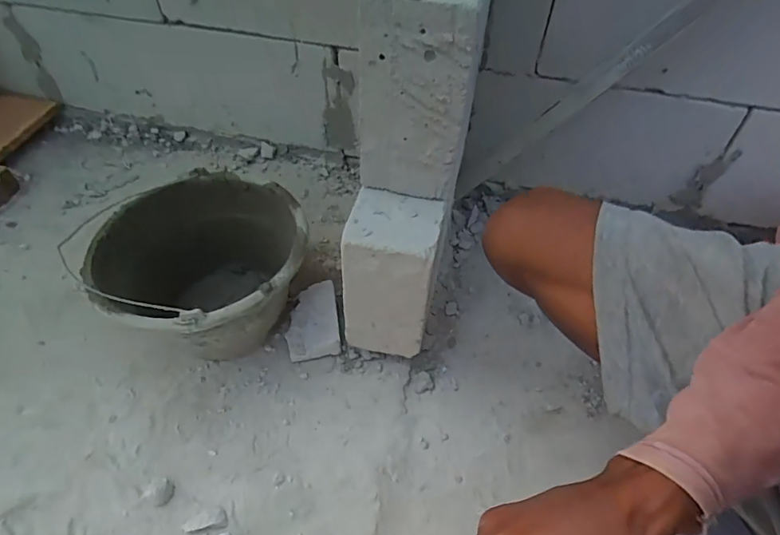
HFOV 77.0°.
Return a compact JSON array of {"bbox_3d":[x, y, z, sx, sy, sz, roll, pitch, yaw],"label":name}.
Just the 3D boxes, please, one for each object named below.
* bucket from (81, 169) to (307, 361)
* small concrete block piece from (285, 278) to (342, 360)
[{"bbox_3d":[-0.230,0.018,0.637,0.241,0.167,0.228,2,48,-2],"label":"bucket"},{"bbox_3d":[-0.108,0.073,0.673,0.070,0.054,0.094,-6,49,-10],"label":"small concrete block piece"}]

